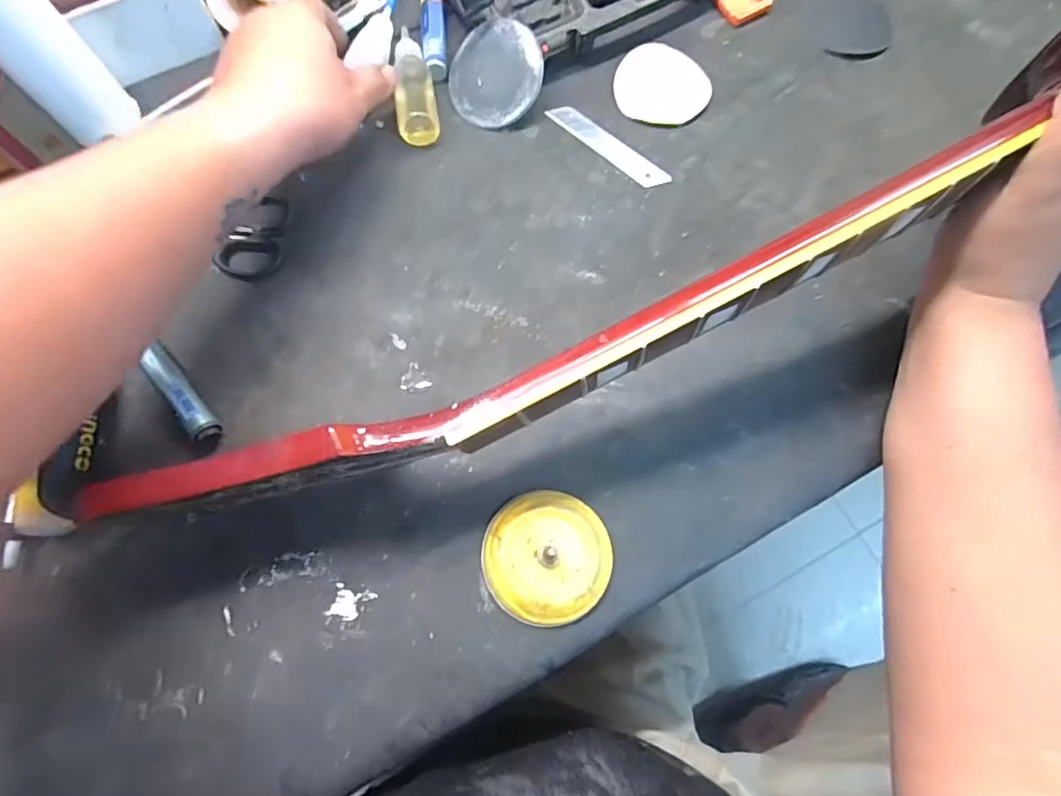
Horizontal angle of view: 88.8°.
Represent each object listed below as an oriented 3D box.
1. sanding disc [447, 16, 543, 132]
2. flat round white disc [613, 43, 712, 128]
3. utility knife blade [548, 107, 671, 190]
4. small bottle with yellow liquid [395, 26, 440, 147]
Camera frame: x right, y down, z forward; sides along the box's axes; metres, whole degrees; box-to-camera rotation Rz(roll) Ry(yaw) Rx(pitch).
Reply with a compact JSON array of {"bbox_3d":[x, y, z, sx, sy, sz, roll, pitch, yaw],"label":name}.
[{"bbox_3d":[-0.026,-0.237,0.398,0.071,0.004,0.070,2,96,20],"label":"sanding disc"},{"bbox_3d":[0.100,-0.237,0.411,0.070,0.010,0.065,0,73,-1],"label":"flat round white disc"},{"bbox_3d":[0.057,-0.185,0.399,0.103,0.004,0.019,42,82,13],"label":"utility knife blade"},{"bbox_3d":[-0.087,-0.233,0.402,0.028,0.023,0.096,-10,73,-4],"label":"small bottle with yellow liquid"}]

